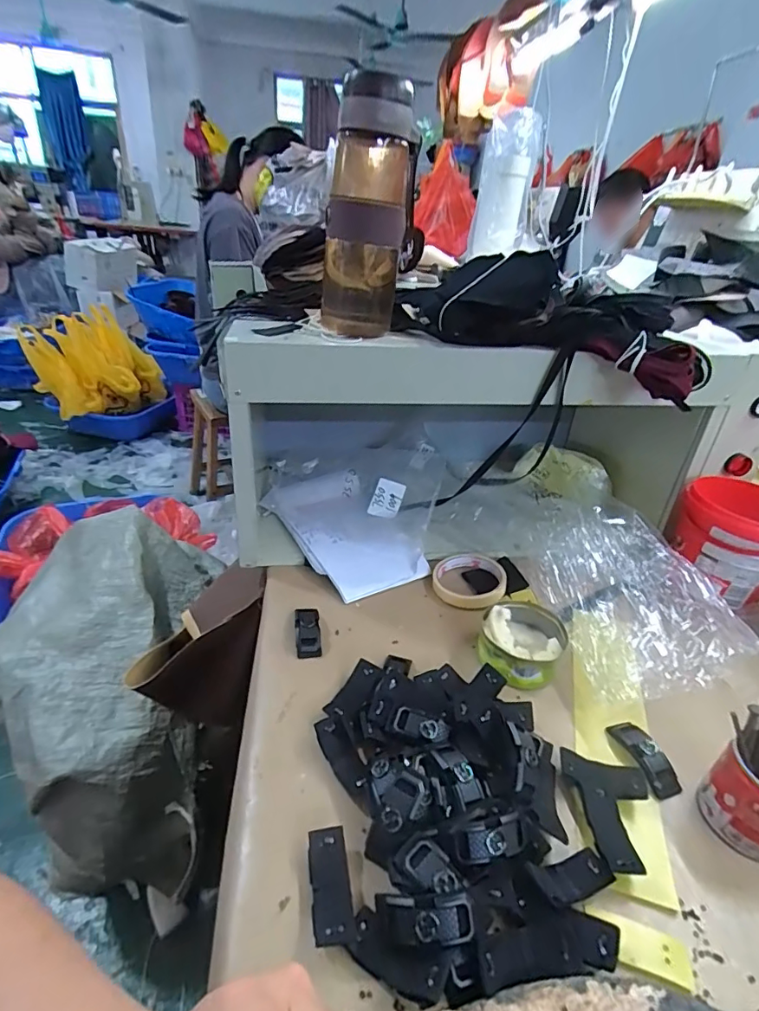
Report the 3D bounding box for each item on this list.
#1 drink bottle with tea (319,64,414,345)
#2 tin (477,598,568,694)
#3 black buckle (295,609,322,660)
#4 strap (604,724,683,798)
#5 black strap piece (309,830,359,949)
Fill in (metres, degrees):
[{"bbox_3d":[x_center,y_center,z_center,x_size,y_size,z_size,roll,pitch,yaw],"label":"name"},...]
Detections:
[{"bbox_3d":[-0.016,-0.299,0.518,0.081,0.231,0.084,2,30,-4],"label":"drink bottle with tea"},{"bbox_3d":[0.143,0.136,0.502,0.080,0.041,0.089,14,31,15],"label":"tin"},{"bbox_3d":[-0.074,0.129,0.517,0.025,0.014,0.062,-1,31,-11],"label":"black buckle"},{"bbox_3d":[0.223,0.209,0.420,0.027,0.014,0.064,-8,32,-21],"label":"strap"},{"bbox_3d":[-0.032,0.244,0.322,0.025,0.009,0.061,-2,31,-12],"label":"black strap piece"}]

